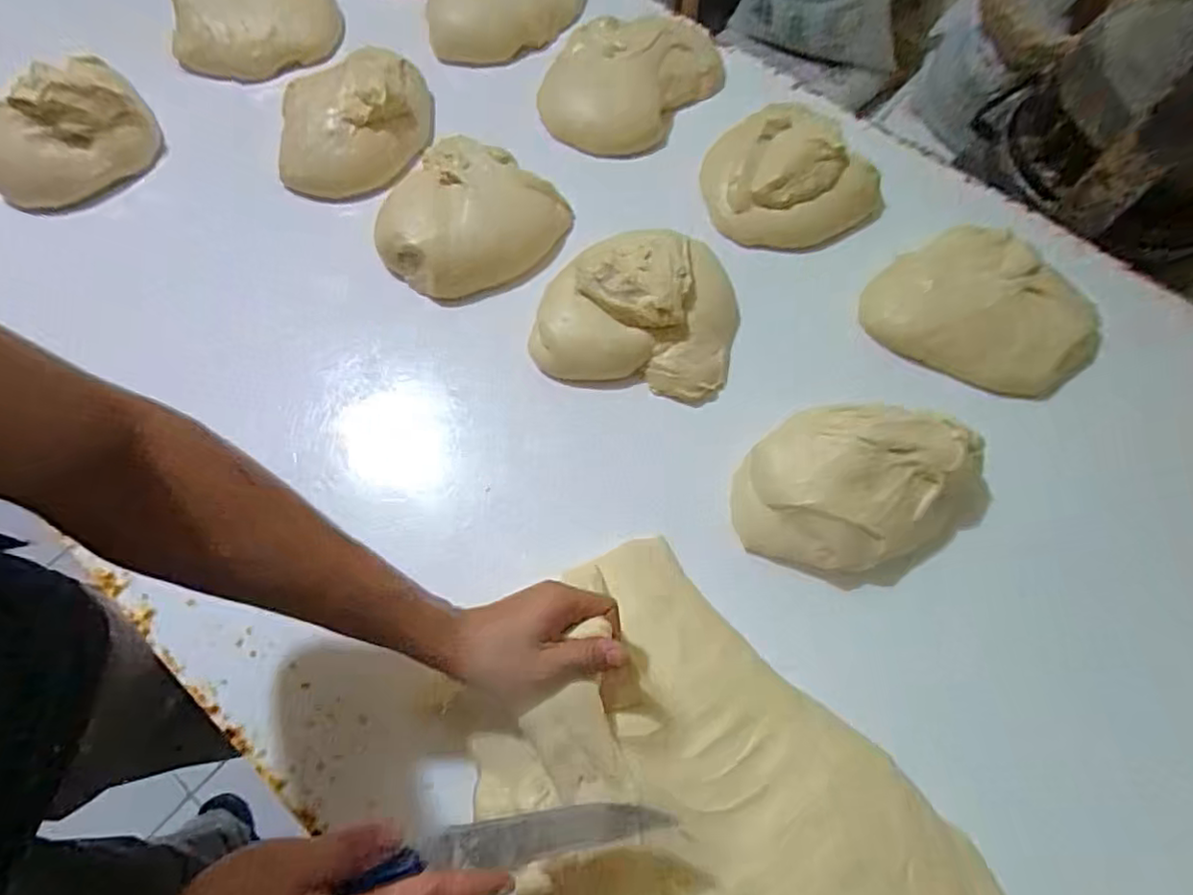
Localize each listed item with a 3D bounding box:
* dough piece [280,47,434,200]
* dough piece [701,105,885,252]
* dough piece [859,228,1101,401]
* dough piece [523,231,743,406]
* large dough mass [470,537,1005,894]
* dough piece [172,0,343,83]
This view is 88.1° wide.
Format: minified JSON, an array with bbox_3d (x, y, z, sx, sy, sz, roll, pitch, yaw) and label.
[{"bbox_3d":[-0.300,-0.403,0.755,0.186,0.071,0.189,-7,79,12],"label":"dough piece"},{"bbox_3d":[0.223,-0.325,0.719,0.192,0.075,0.180,-14,67,-8],"label":"dough piece"},{"bbox_3d":[0.418,-0.150,0.661,0.235,0.068,0.167,23,67,9],"label":"dough piece"},{"bbox_3d":[0.043,-0.157,0.646,0.209,0.073,0.181,10,66,3],"label":"dough piece"},{"bbox_3d":[0.099,0.301,0.435,0.273,0.085,0.430,-41,73,-18],"label":"large dough mass"},{"bbox_3d":[-0.463,-0.582,0.838,0.222,0.057,0.172,7,65,2],"label":"dough piece"}]

